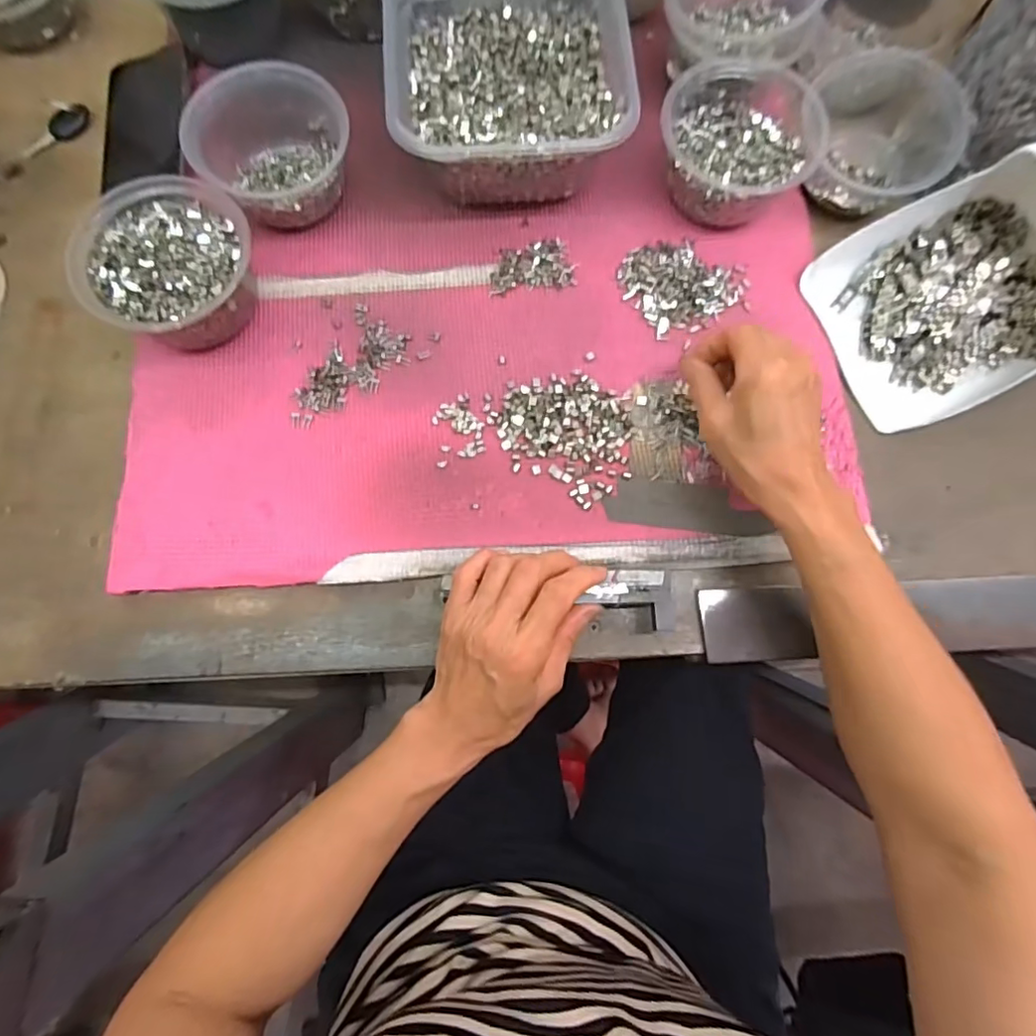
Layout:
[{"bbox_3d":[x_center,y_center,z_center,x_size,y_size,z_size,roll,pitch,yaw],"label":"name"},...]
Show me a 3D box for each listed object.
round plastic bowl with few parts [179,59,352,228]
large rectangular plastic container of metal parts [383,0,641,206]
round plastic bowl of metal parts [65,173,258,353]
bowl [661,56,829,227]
[{"bbox_3d":[-0.179,-0.271,0.418,0.112,0.071,0.094,-35,80,-8],"label":"round plastic bowl with few parts"},{"bbox_3d":[-0.009,-0.335,0.432,0.167,0.078,0.187,-5,78,-2],"label":"large rectangular plastic container of metal parts"},{"bbox_3d":[-0.243,-0.177,0.403,0.113,0.063,0.110,0,77,-1],"label":"round plastic bowl of metal parts"},{"bbox_3d":[0.165,-0.282,0.429,0.112,0.061,0.108,0,77,-1],"label":"bowl"}]

